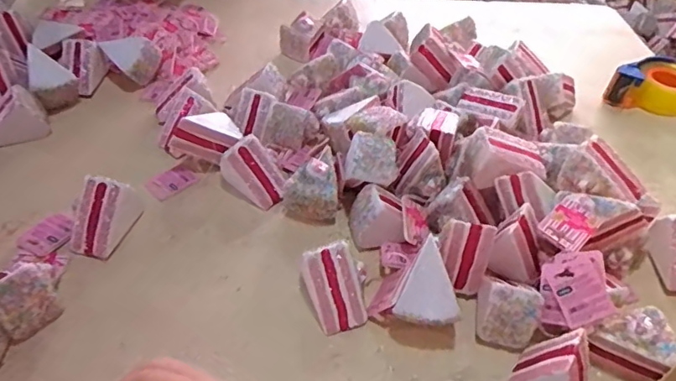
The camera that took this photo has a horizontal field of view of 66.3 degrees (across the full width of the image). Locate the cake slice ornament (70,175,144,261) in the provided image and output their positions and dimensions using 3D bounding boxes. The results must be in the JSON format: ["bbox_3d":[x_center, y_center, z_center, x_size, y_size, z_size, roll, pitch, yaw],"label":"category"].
[{"bbox_3d":[-0.273,0.027,0.595,0.058,0.058,0.076,15,45,11],"label":"cake slice ornament"}]

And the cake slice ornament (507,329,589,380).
[{"bbox_3d":[0.201,0.169,0.473,0.067,0.082,0.064,30,50,24],"label":"cake slice ornament"}]

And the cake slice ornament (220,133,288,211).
[{"bbox_3d":[-0.101,-0.022,0.663,0.076,0.062,0.052,25,48,20],"label":"cake slice ornament"}]

